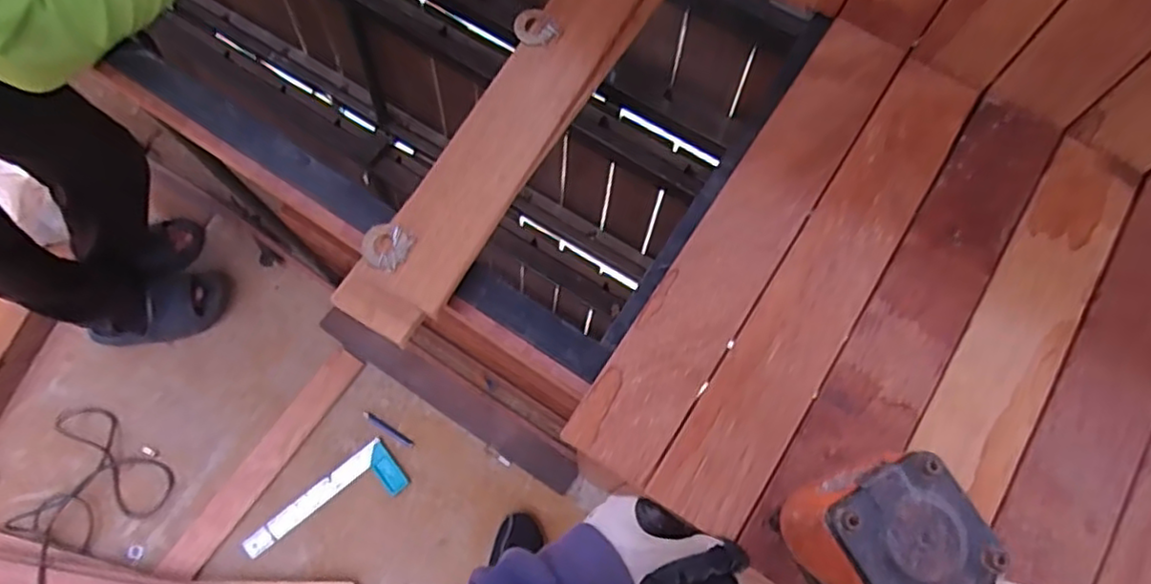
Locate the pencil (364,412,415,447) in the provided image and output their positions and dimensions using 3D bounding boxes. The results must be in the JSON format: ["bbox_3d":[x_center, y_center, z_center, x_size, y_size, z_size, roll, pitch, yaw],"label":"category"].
[{"bbox_3d":[-0.365,0.267,1.301,0.116,0.009,0.015,31,76,10],"label":"pencil"}]

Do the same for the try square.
[{"bbox_3d":[-0.469,0.412,1.256,0.303,0.012,0.106,-37,76,-10],"label":"try square"}]

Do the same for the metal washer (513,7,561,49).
[{"bbox_3d":[-0.033,-0.219,0.552,0.031,0.007,0.035,-42,77,-11],"label":"metal washer"}]

